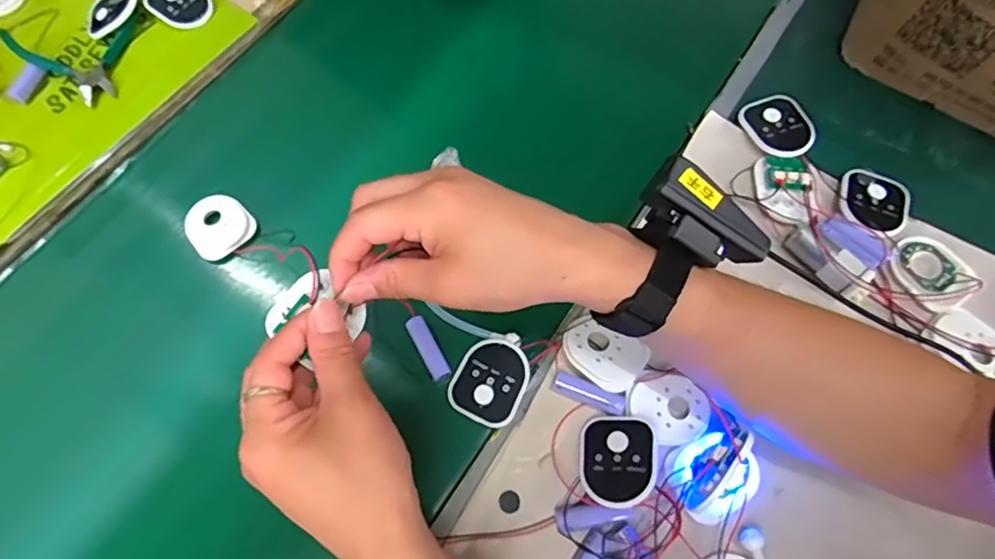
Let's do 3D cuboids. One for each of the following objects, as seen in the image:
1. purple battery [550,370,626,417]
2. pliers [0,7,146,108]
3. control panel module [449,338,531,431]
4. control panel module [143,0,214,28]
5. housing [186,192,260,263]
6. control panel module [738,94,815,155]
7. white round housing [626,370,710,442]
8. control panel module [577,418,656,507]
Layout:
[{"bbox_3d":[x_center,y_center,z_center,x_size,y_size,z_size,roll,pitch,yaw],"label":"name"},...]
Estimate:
[{"bbox_3d":[0.062,0.077,0.387,0.050,0.013,0.014,24,69,10],"label":"purple battery"},{"bbox_3d":[-0.378,-0.201,0.517,0.116,0.025,0.098,-21,68,-8],"label":"pliers"},{"bbox_3d":[-0.004,0.069,0.394,0.048,0.012,0.055,27,70,12],"label":"control panel module"},{"bbox_3d":[-0.305,-0.266,0.547,0.066,0.012,0.051,45,73,4],"label":"control panel module"},{"bbox_3d":[-0.225,-0.044,0.460,0.049,0.008,0.055,-39,72,-15],"label":"housing"},{"bbox_3d":[0.224,-0.122,0.454,0.047,0.008,0.057,-22,68,-8],"label":"control panel module"},{"bbox_3d":[0.114,0.084,0.378,0.051,0.012,0.042,33,71,14],"label":"white round housing"},{"bbox_3d":[0.076,0.115,0.363,0.047,0.006,0.057,-8,50,18],"label":"control panel module"}]

